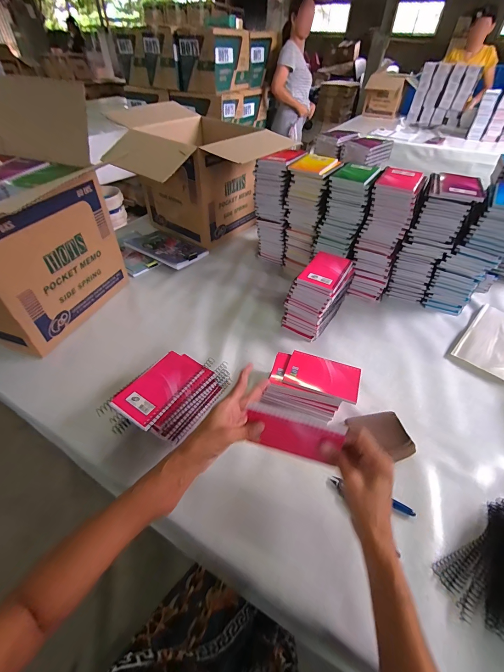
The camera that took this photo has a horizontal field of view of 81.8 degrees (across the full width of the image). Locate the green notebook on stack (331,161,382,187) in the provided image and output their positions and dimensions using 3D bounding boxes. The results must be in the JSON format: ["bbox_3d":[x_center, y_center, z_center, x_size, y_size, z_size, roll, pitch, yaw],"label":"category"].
[{"bbox_3d":[0.246,-0.386,0.682,0.094,0.009,0.131,22,48,19],"label":"green notebook on stack"}]

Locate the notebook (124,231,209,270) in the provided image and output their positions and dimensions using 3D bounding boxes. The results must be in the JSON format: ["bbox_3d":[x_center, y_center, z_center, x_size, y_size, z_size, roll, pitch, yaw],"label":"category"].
[{"bbox_3d":[-0.268,-0.278,0.913,0.231,0.016,0.144,25,43,20],"label":"notebook"}]

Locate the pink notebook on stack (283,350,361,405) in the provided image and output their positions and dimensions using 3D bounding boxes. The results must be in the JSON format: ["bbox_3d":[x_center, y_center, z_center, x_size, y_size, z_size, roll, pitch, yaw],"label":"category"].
[{"bbox_3d":[0.129,0.072,0.532,0.128,0.008,0.080,16,47,14],"label":"pink notebook on stack"}]

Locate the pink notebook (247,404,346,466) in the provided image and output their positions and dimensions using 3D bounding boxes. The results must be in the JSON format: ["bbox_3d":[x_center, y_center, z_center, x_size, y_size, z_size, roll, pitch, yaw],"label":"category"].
[{"bbox_3d":[0.054,0.128,0.388,0.116,0.068,0.010,15,32,12],"label":"pink notebook"}]

